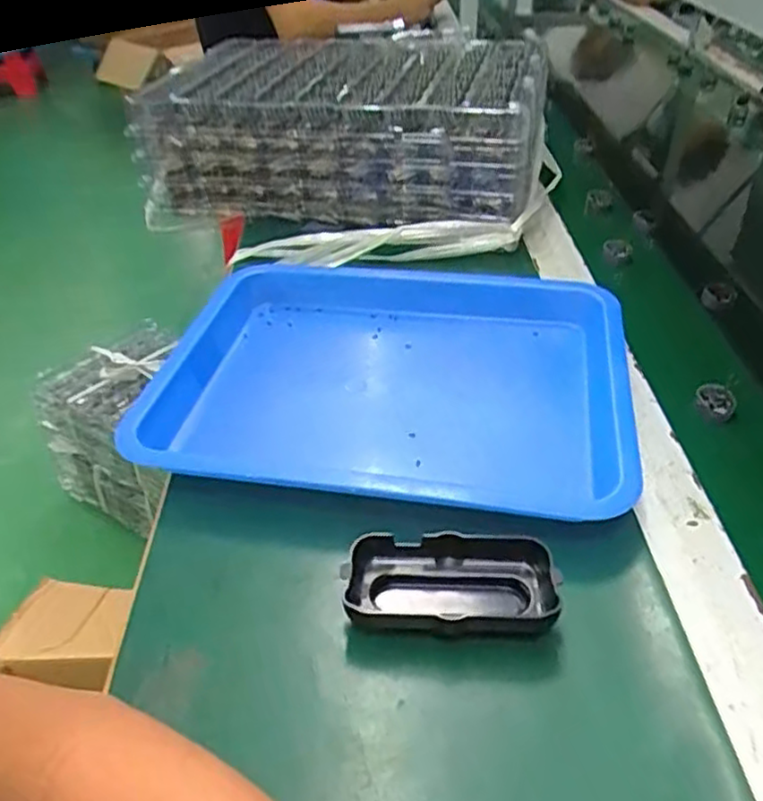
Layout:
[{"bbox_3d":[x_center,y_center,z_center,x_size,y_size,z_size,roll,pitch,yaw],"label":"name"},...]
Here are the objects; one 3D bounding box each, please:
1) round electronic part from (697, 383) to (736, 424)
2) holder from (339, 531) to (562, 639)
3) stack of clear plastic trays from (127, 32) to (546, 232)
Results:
[{"bbox_3d":[0.244,0.001,0.516,0.026,0.014,0.027,-1,38,1],"label":"round electronic part"},{"bbox_3d":[0.037,0.099,0.380,0.109,0.024,0.055,-1,38,2],"label":"holder"},{"bbox_3d":[-0.034,-0.305,0.800,0.418,0.128,0.314,9,39,13],"label":"stack of clear plastic trays"}]

